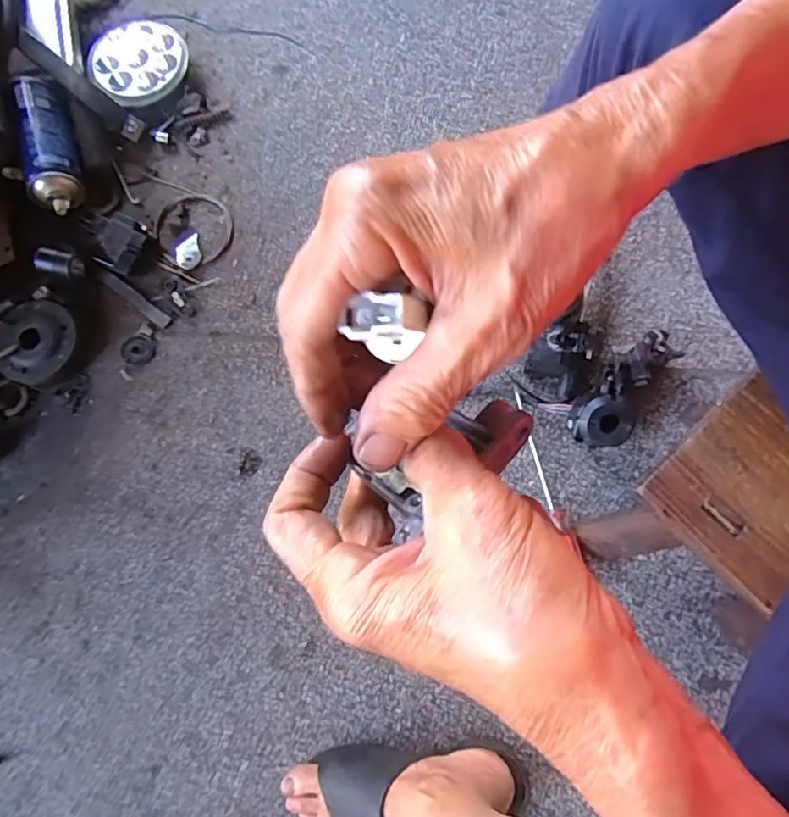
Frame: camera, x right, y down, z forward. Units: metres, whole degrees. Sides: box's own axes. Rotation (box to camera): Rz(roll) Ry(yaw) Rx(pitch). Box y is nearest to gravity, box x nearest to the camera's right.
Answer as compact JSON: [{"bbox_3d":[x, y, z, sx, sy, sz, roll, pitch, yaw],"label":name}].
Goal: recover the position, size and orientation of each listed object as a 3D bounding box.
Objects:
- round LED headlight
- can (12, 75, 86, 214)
[{"bbox_3d":[-0.349,-0.475,0.766,0.131,0.040,0.145,-21,77,-3],"label":"round LED headlight"},{"bbox_3d":[-0.436,-0.329,0.706,0.057,0.056,0.182,-15,77,-2],"label":"can"}]

